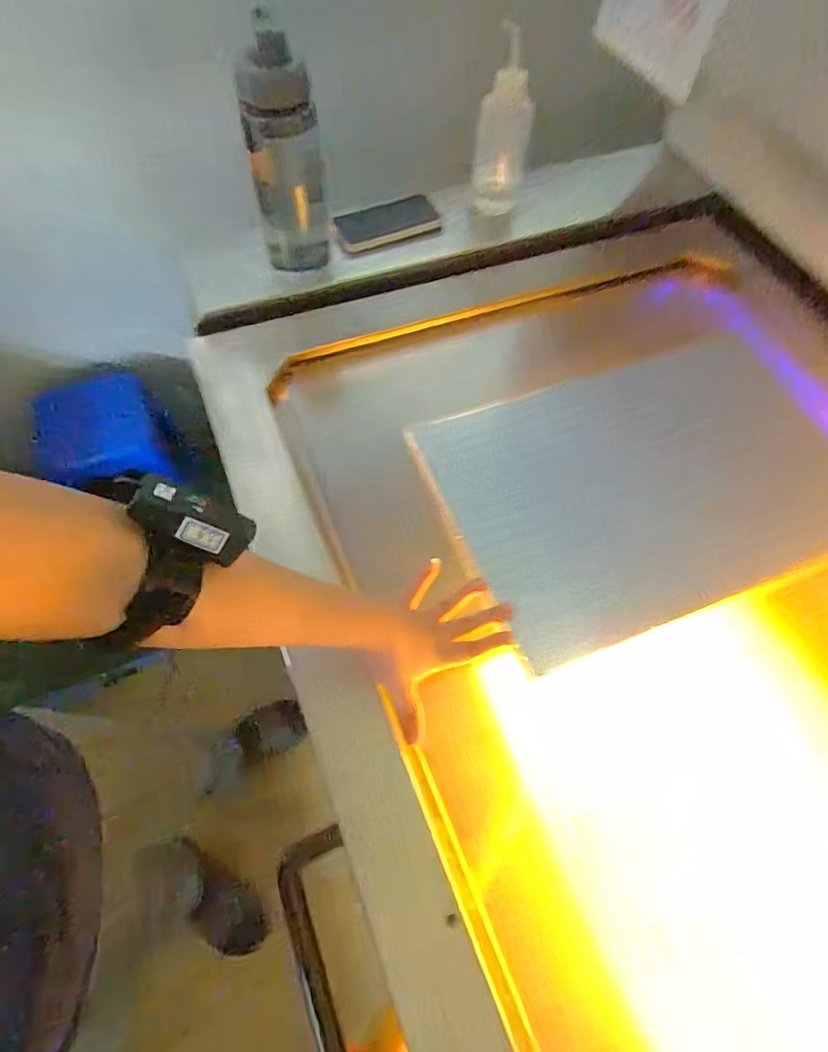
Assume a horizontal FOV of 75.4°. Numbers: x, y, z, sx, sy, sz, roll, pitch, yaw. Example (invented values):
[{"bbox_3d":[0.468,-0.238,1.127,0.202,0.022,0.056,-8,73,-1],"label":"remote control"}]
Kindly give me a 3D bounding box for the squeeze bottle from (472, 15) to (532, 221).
[{"bbox_3d":[0.126,-0.559,0.743,0.074,0.210,0.075,9,61,4],"label":"squeeze bottle"}]

